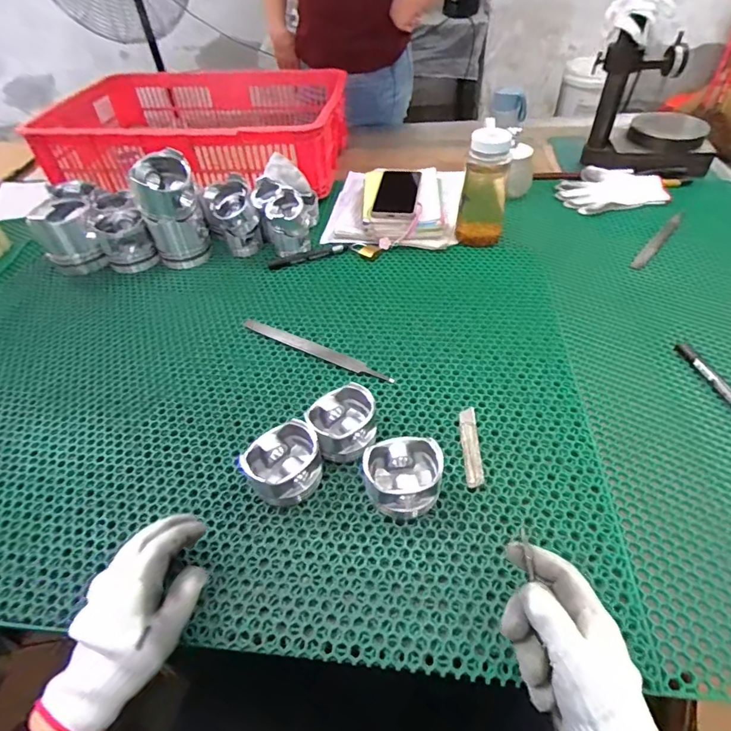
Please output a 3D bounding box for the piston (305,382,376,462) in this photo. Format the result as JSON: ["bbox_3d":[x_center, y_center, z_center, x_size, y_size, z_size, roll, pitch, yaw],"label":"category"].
[{"bbox_3d":[-0.026,0.062,0.513,0.071,0.061,0.069,-2,45,2],"label":"piston"}]

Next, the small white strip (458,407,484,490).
[{"bbox_3d":[0.118,0.089,0.511,0.019,0.004,0.102,0,45,4],"label":"small white strip"}]

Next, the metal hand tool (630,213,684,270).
[{"bbox_3d":[0.516,-0.222,0.803,0.021,0.007,0.221,32,54,30],"label":"metal hand tool"}]

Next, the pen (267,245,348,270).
[{"bbox_3d":[-0.102,-0.190,0.799,0.136,0.011,0.020,-13,46,-9],"label":"pen"}]

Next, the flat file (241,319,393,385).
[{"bbox_3d":[-0.073,-0.024,0.639,0.245,0.005,0.023,23,51,24],"label":"flat file"}]

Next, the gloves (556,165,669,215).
[{"bbox_3d":[0.485,-0.353,0.909,0.206,0.029,0.132,-9,45,-6],"label":"gloves"}]

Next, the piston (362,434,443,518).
[{"bbox_3d":[0.039,0.112,0.464,0.079,0.050,0.064,-1,45,3],"label":"piston"}]

